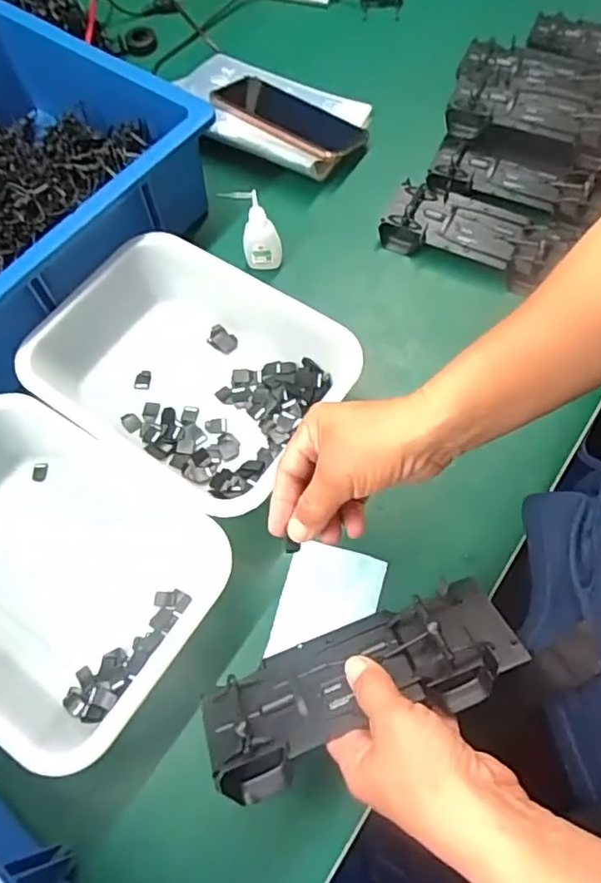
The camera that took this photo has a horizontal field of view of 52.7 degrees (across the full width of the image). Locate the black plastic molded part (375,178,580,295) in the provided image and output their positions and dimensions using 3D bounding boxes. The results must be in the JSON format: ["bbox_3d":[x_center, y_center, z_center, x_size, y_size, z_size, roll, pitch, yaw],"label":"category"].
[{"bbox_3d":[0.174,-0.195,0.586,0.187,0.034,0.082,22,67,11],"label":"black plastic molded part"}]

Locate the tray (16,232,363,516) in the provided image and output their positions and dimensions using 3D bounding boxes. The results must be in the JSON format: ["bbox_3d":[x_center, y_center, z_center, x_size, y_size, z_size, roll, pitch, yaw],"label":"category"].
[{"bbox_3d":[-0.091,-0.059,0.511,0.243,0.058,0.180,33,70,15],"label":"tray"}]

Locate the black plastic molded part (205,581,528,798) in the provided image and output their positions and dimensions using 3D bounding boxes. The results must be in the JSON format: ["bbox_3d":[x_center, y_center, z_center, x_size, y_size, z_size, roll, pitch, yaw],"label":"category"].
[{"bbox_3d":[0.037,0.147,0.374,0.194,0.037,0.069,-21,67,-6],"label":"black plastic molded part"}]

